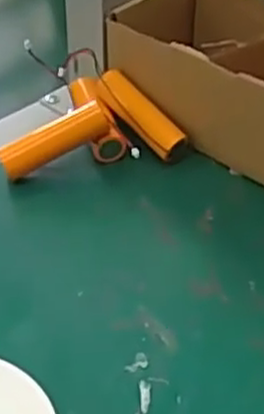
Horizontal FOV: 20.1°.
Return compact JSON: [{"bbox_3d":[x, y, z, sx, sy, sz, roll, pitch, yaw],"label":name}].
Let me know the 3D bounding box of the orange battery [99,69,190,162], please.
[{"bbox_3d":[0.008,-0.062,0.495,0.073,0.020,0.022,46,57,12],"label":"orange battery"}]

